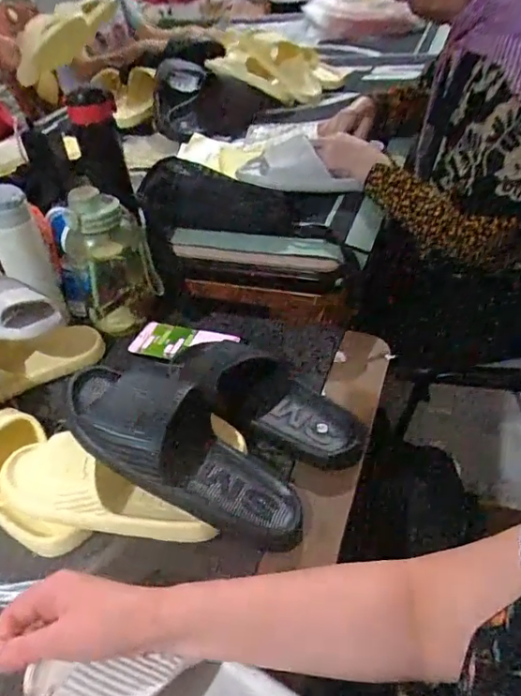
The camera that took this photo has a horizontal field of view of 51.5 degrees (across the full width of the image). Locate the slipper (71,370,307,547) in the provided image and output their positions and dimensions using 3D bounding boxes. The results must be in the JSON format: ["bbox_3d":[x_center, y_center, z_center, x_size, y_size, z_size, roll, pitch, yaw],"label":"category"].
[{"bbox_3d":[-0.074,0.106,0.562,0.266,0.065,0.126,35,49,3],"label":"slipper"}]

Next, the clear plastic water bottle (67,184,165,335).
[{"bbox_3d":[-0.223,-0.138,0.813,0.121,0.197,0.112,-17,41,-13],"label":"clear plastic water bottle"}]

